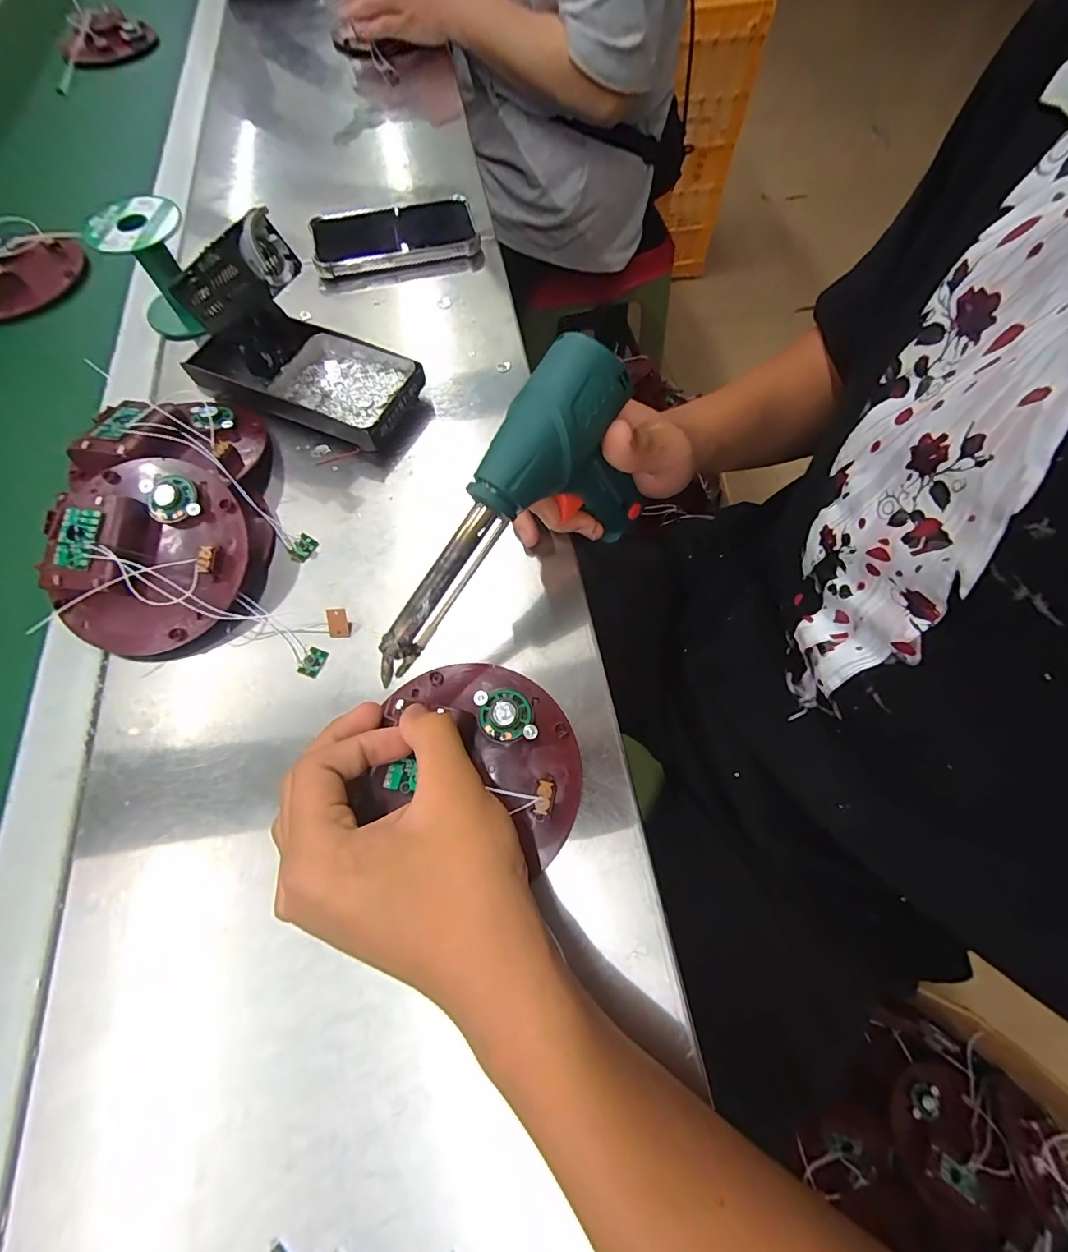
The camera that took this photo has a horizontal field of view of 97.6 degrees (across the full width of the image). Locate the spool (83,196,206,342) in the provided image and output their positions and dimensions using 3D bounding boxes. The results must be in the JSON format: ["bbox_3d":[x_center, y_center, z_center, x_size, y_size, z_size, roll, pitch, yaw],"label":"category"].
[{"bbox_3d":[-0.300,-0.290,0.376,0.063,0.068,0.068,38,73,16],"label":"spool"}]

